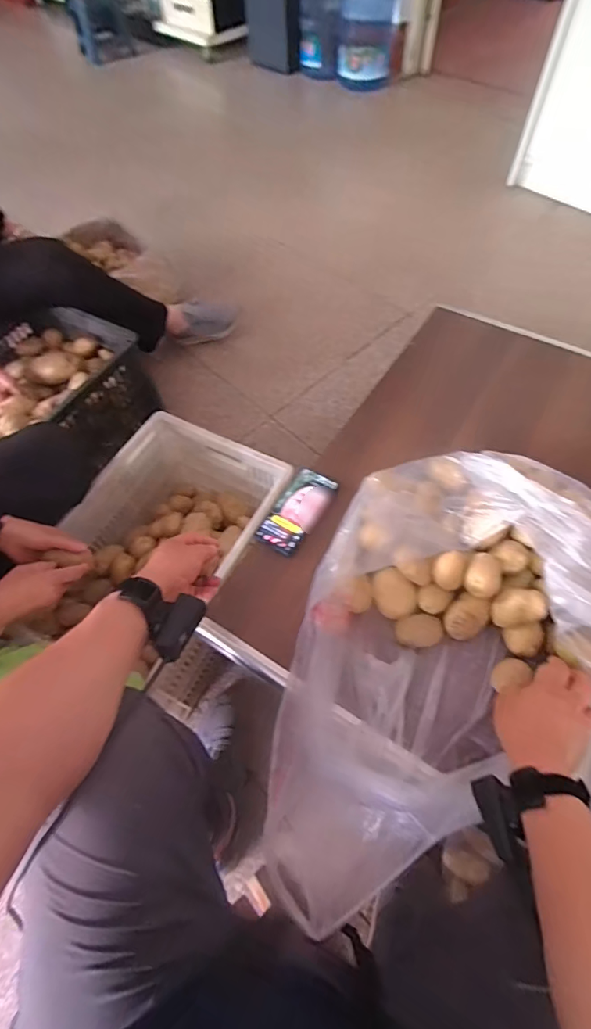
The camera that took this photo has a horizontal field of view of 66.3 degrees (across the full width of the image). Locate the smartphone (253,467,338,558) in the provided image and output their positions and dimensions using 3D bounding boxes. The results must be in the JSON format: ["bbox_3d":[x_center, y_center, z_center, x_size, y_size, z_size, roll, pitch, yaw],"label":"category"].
[{"bbox_3d":[0.003,-0.008,0.776,0.078,0.008,0.161,26,64,16],"label":"smartphone"}]

